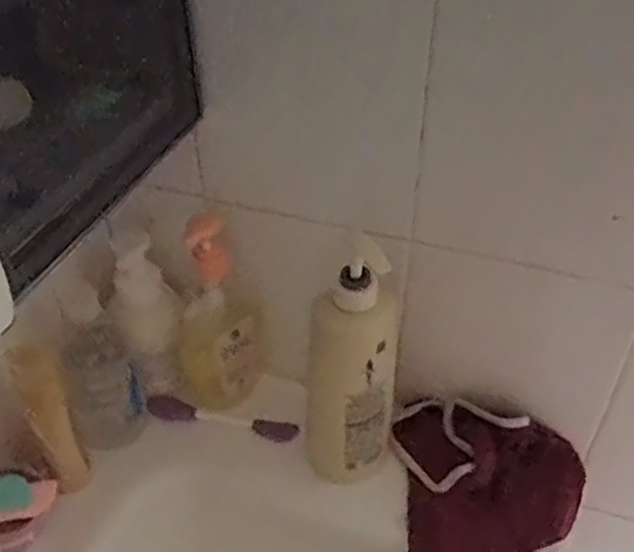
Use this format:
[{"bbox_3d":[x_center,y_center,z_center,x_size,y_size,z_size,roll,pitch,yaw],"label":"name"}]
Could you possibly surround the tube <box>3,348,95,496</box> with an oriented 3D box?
[{"bbox_3d":[-0.240,0.132,0.634,0.035,0.153,0.024,-25,23,-26],"label":"tube"}]

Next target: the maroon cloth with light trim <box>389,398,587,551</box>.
[{"bbox_3d":[0.173,0.196,0.663,0.184,0.072,0.174,-3,40,-3],"label":"maroon cloth with light trim"}]

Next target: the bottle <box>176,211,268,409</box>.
[{"bbox_3d":[-0.101,0.048,0.696,0.076,0.194,0.068,-32,49,-31],"label":"bottle"}]

